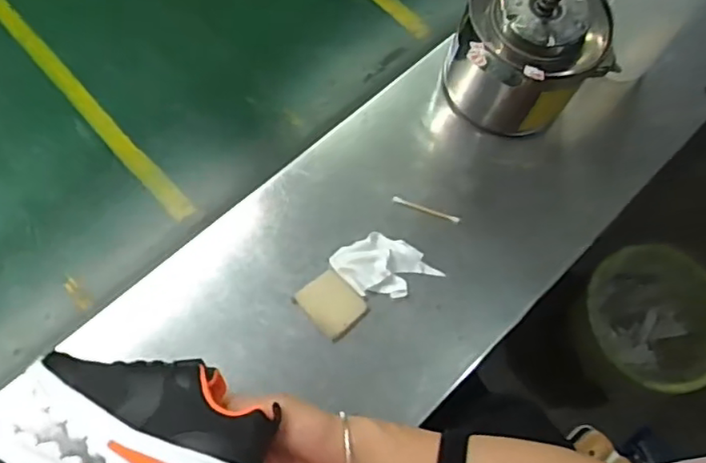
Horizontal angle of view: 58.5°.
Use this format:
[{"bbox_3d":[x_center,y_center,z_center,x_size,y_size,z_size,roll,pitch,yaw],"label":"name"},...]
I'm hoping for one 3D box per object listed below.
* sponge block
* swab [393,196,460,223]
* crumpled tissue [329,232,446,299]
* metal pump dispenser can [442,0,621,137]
[{"bbox_3d":[-0.019,0.067,0.589,0.056,0.010,0.049,42,71,15],"label":"sponge block"},{"bbox_3d":[0.074,-0.023,0.637,0.070,0.008,0.007,16,66,5],"label":"swab"},{"bbox_3d":[0.030,0.030,0.602,0.079,0.020,0.071,-35,71,-16],"label":"crumpled tissue"},{"bbox_3d":[0.176,-0.192,0.585,0.143,0.252,0.122,17,66,5],"label":"metal pump dispenser can"}]

